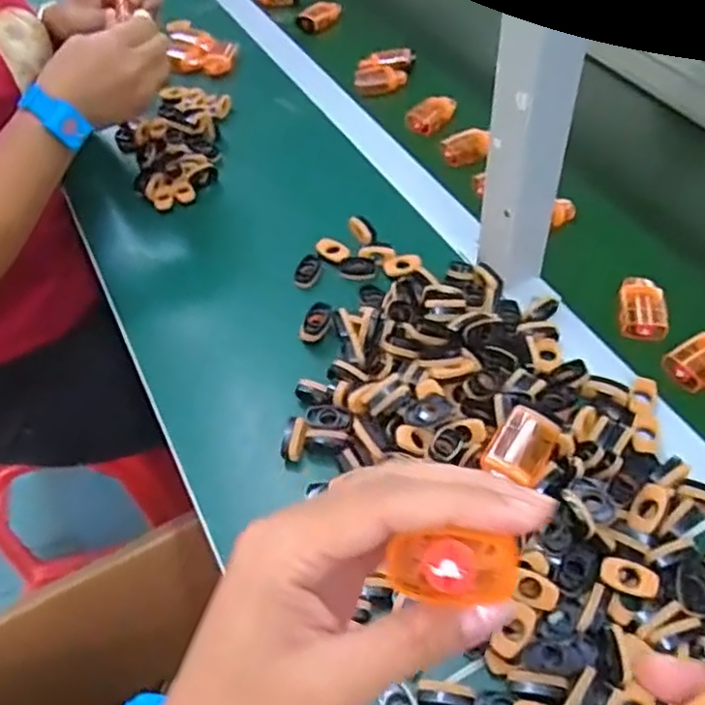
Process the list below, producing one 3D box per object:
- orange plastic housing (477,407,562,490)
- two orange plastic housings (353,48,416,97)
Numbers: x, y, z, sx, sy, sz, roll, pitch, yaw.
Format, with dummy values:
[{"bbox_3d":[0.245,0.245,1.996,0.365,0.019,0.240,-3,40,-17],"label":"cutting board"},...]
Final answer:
[{"bbox_3d":[0.110,0.067,0.452,0.036,0.029,0.051,28,59,22],"label":"orange plastic housing"},{"bbox_3d":[0.040,-0.339,0.829,0.068,0.023,0.062,3,53,5],"label":"two orange plastic housings"}]

